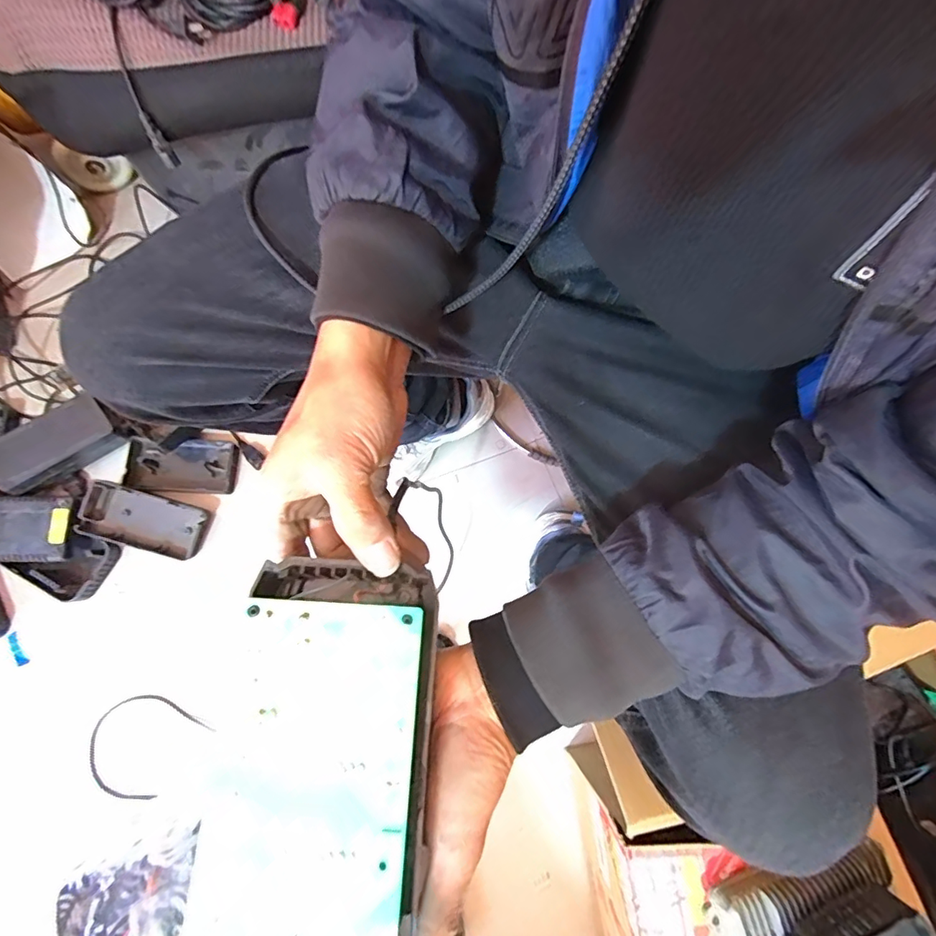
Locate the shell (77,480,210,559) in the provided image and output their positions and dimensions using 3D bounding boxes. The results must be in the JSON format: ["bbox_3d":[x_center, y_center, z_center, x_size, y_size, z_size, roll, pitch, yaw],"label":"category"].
[{"bbox_3d":[-0.494,0.081,0.766,0.168,0.024,0.085,15,86,-7],"label":"shell"}]

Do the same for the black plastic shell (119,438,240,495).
[{"bbox_3d":[-0.462,-0.003,0.791,0.172,0.018,0.082,2,77,-1],"label":"black plastic shell"}]

